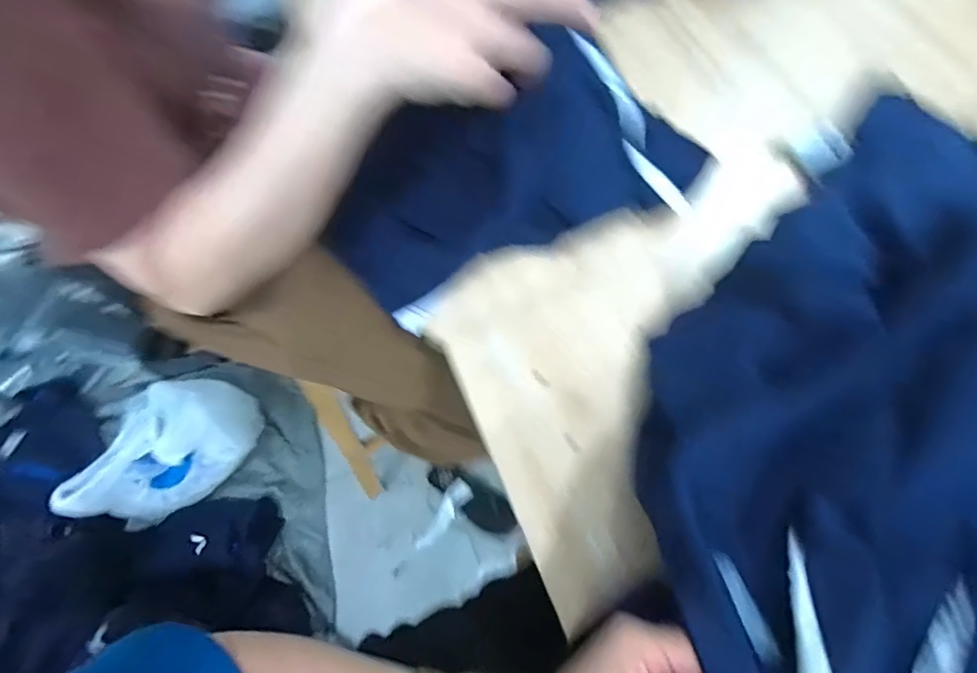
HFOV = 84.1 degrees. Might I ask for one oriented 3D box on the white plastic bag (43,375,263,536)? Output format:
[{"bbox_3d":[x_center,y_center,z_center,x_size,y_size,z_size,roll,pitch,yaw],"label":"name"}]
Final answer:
[{"bbox_3d":[-0.730,0.257,1.229,0.300,0.141,0.361,16,69,10],"label":"white plastic bag"}]

